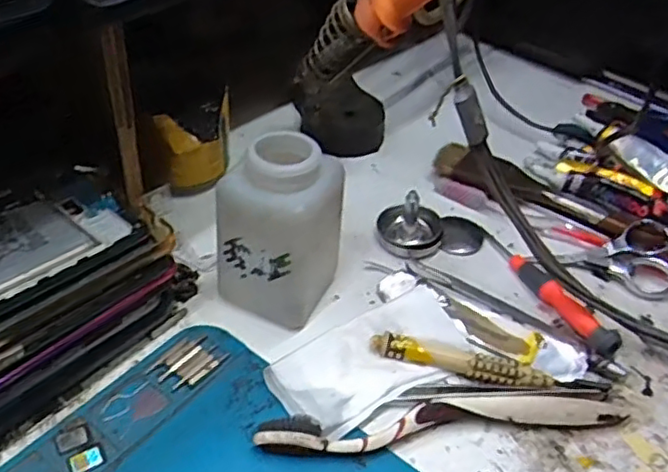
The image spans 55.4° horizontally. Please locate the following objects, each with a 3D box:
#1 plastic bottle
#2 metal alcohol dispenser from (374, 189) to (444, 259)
[{"bbox_3d":[-0.028,-0.004,0.329,0.054,0.095,0.047,16,42,11],"label":"plastic bottle"},{"bbox_3d":[0.048,-0.010,0.392,0.041,0.031,0.036,12,42,7],"label":"metal alcohol dispenser"}]

